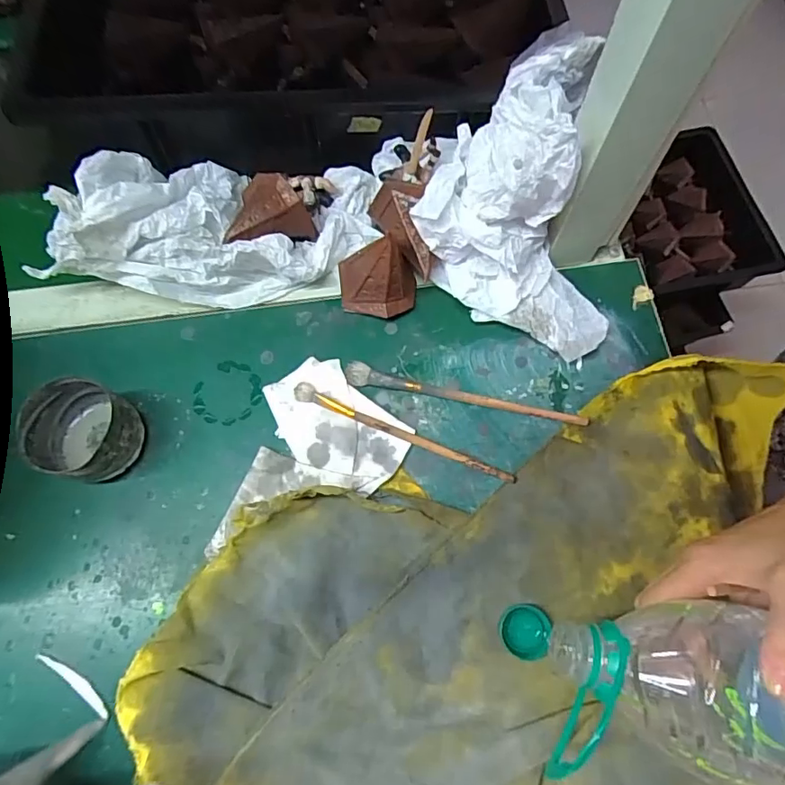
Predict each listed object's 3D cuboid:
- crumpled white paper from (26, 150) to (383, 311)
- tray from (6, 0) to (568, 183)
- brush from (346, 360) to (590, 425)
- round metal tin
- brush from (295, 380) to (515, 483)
[{"bbox_3d":[-0.139,-0.146,0.413,0.250,0.080,0.136,-5,70,0],"label":"crumpled white paper"},{"bbox_3d":[-0.086,-0.364,0.493,0.449,0.078,0.332,-8,70,-2],"label":"tray"},{"bbox_3d":[0.054,0.003,0.387,0.181,0.012,0.016,12,70,5],"label":"brush"},{"bbox_3d":[-0.216,0.030,0.367,0.071,0.048,0.065,0,70,1],"label":"round metal tin"},{"bbox_3d":[0.008,0.029,0.377,0.172,0.013,0.012,21,71,9],"label":"brush"}]

